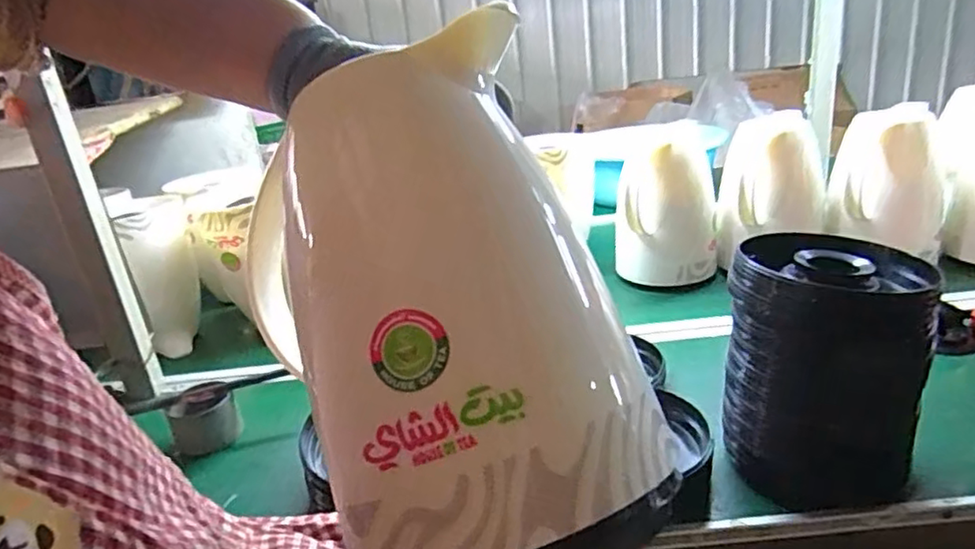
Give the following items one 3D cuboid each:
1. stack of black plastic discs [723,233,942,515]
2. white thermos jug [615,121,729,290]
[{"bbox_3d":[0.296,0.082,0.564,0.144,0.204,0.131,6,23,23],"label":"stack of black plastic discs"},{"bbox_3d":[0.297,-0.102,1.011,0.154,0.228,0.148,3,22,16],"label":"white thermos jug"}]

